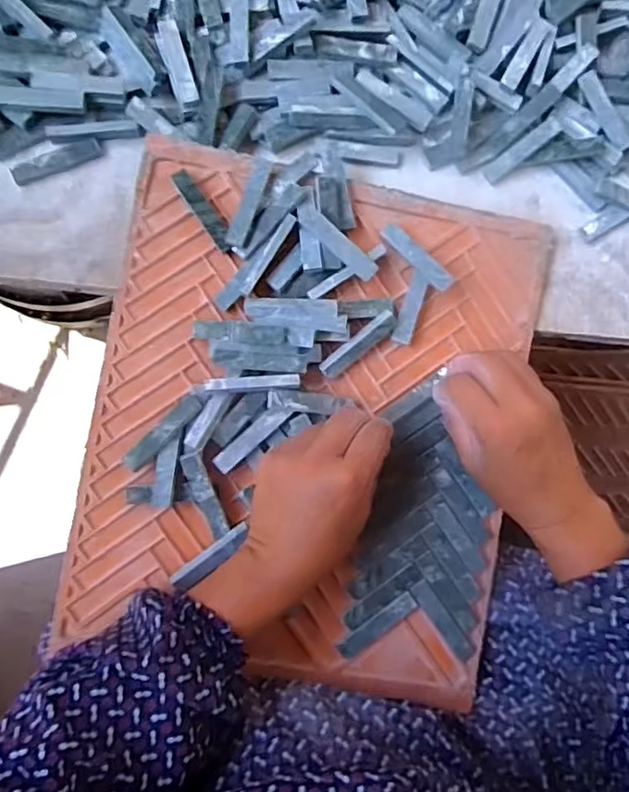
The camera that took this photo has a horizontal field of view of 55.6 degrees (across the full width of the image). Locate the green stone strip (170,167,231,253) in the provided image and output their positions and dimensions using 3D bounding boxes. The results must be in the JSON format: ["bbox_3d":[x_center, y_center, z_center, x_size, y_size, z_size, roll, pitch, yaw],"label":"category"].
[{"bbox_3d":[-0.075,-0.127,0.410,0.013,0.013,0.062,-35,87,-8],"label":"green stone strip"}]

